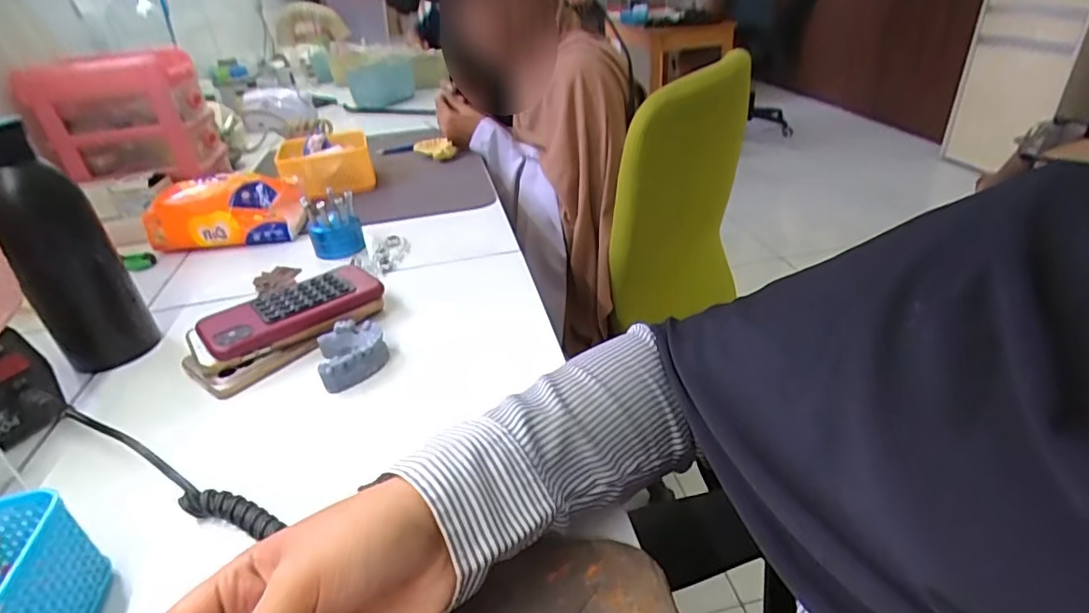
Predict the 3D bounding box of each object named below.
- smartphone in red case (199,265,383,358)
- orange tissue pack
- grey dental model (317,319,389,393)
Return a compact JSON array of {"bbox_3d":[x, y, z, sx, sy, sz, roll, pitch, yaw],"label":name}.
[{"bbox_3d":[-0.225,-0.001,0.501,0.148,0.011,0.066,-26,47,-31],"label":"smartphone in red case"},{"bbox_3d":[-0.398,-0.115,0.695,0.177,0.078,0.057,-10,32,-8],"label":"orange tissue pack"},{"bbox_3d":[-0.158,0.036,0.461,0.052,0.023,0.062,-15,33,-19],"label":"grey dental model"}]

